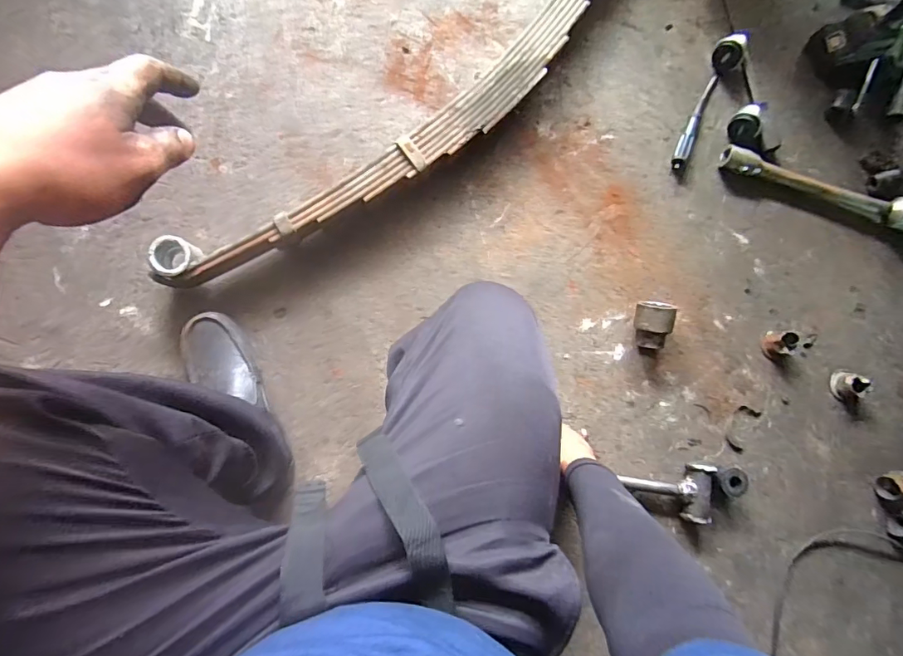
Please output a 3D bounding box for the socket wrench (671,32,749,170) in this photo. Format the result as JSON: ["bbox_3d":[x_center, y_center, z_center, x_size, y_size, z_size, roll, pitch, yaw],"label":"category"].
[{"bbox_3d":[0.458,-0.411,0.849,0.057,0.034,0.269,27,84,-4],"label":"socket wrench"}]

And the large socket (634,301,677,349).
[{"bbox_3d":[0.346,-0.005,0.806,0.060,0.068,0.079,4,86,-6],"label":"large socket"}]

